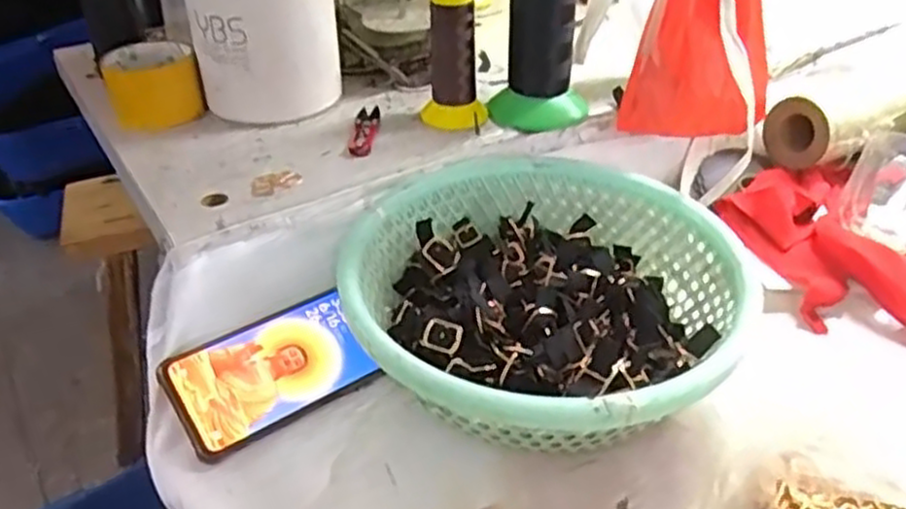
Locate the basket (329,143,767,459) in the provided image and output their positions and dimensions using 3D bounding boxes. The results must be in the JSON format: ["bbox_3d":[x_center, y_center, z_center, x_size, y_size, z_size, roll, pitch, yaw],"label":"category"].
[{"bbox_3d":[0.061,0.033,0.524,0.257,0.092,0.265,-1,36,0],"label":"basket"}]

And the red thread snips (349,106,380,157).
[{"bbox_3d":[-0.076,-0.107,0.655,0.022,0.012,0.100,-2,36,-1],"label":"red thread snips"}]

